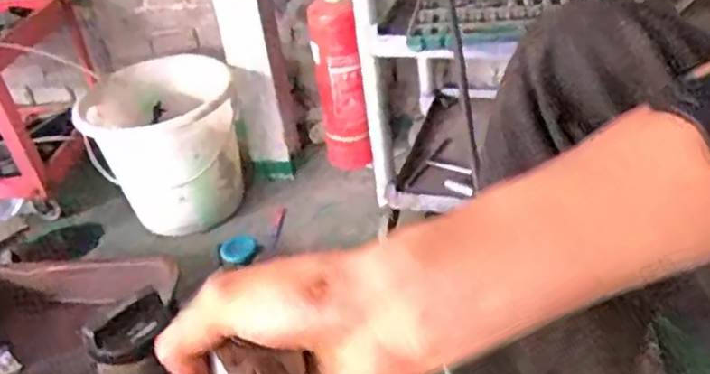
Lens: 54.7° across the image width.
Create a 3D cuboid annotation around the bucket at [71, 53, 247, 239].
[{"bbox_3d":[-0.448,-0.093,1.667,0.338,0.317,0.404,-13,34,-8],"label":"bucket"}]

